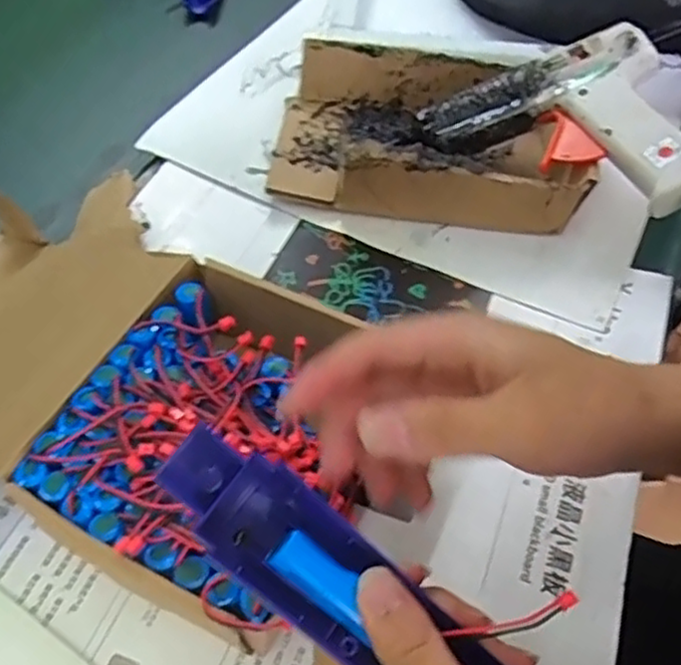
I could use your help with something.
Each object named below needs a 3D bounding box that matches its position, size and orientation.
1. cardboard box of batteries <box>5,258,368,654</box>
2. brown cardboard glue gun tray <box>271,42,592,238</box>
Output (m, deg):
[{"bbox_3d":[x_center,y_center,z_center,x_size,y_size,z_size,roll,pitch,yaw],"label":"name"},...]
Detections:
[{"bbox_3d":[-0.059,0.051,0.357,0.141,0.063,0.168,23,55,13],"label":"cardboard box of batteries"},{"bbox_3d":[0.064,-0.155,0.531,0.217,0.059,0.157,7,53,2],"label":"brown cardboard glue gun tray"}]

